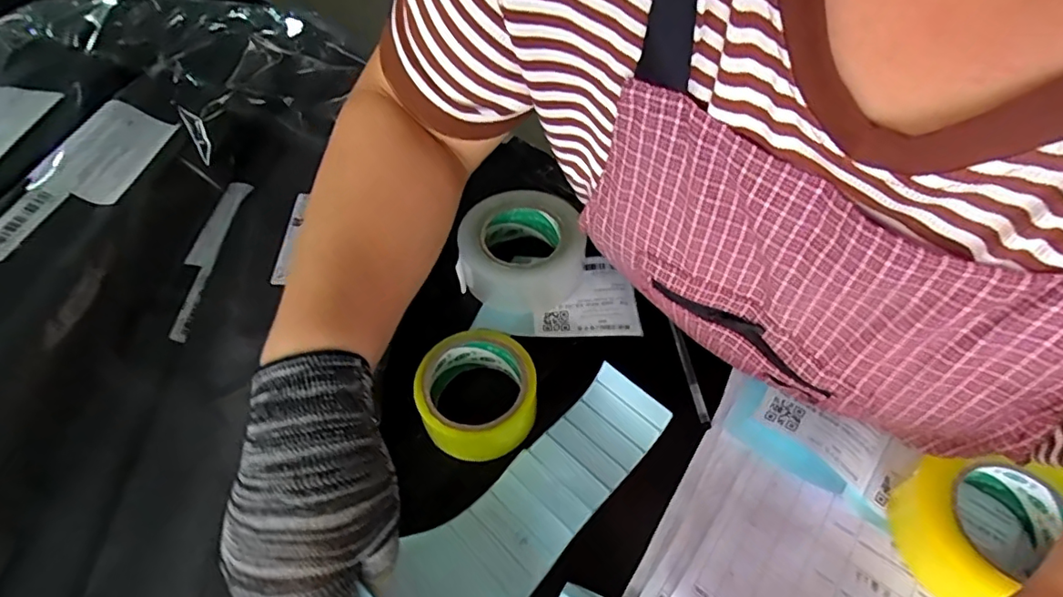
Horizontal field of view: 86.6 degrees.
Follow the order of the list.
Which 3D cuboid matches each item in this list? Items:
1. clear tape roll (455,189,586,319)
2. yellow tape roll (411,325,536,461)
[{"bbox_3d":[-0.009,-0.048,0.561,0.116,0.058,0.114,-3,48,3],"label":"clear tape roll"},{"bbox_3d":[-0.045,0.079,0.475,0.094,0.051,0.098,-3,48,3],"label":"yellow tape roll"}]

